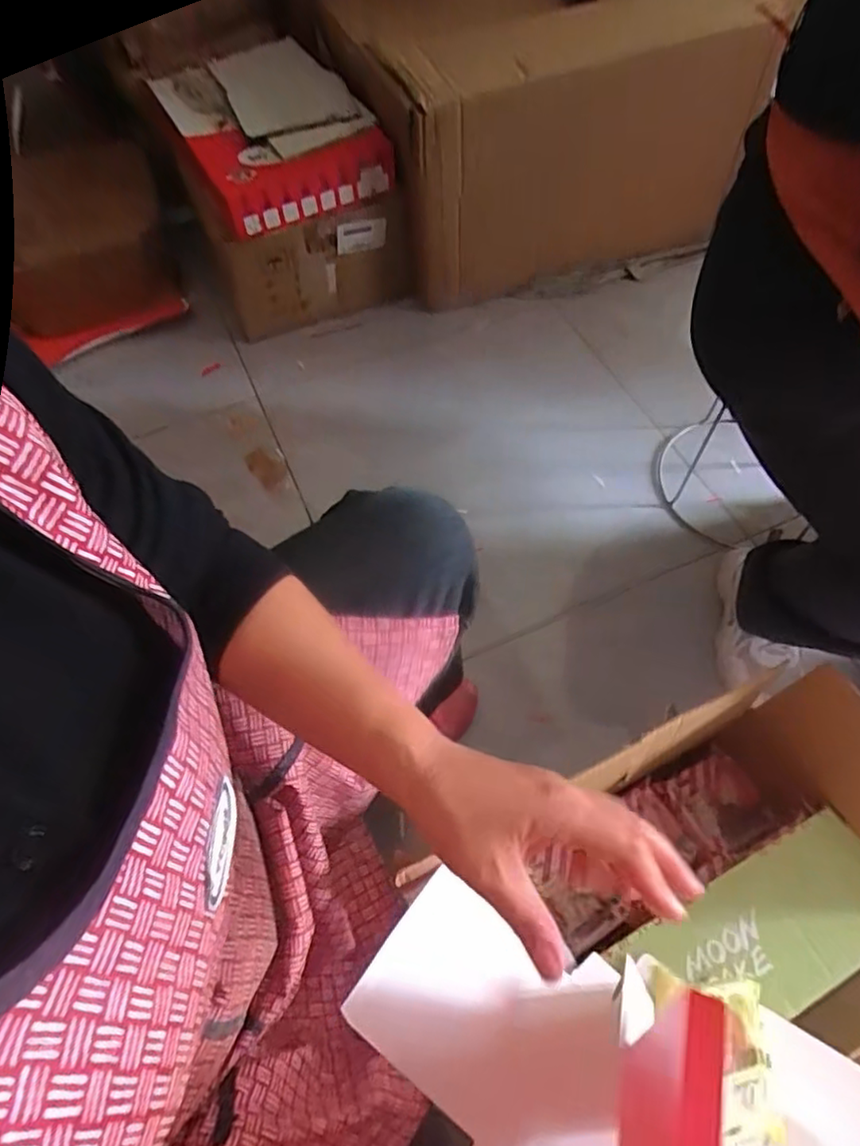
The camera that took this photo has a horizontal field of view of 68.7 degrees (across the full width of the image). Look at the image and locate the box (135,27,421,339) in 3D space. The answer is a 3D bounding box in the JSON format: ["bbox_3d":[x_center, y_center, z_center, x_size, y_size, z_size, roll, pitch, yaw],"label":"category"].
[{"bbox_3d":[-0.280,-0.699,1.207,0.337,0.285,0.393,-29,64,-14],"label":"box"}]

